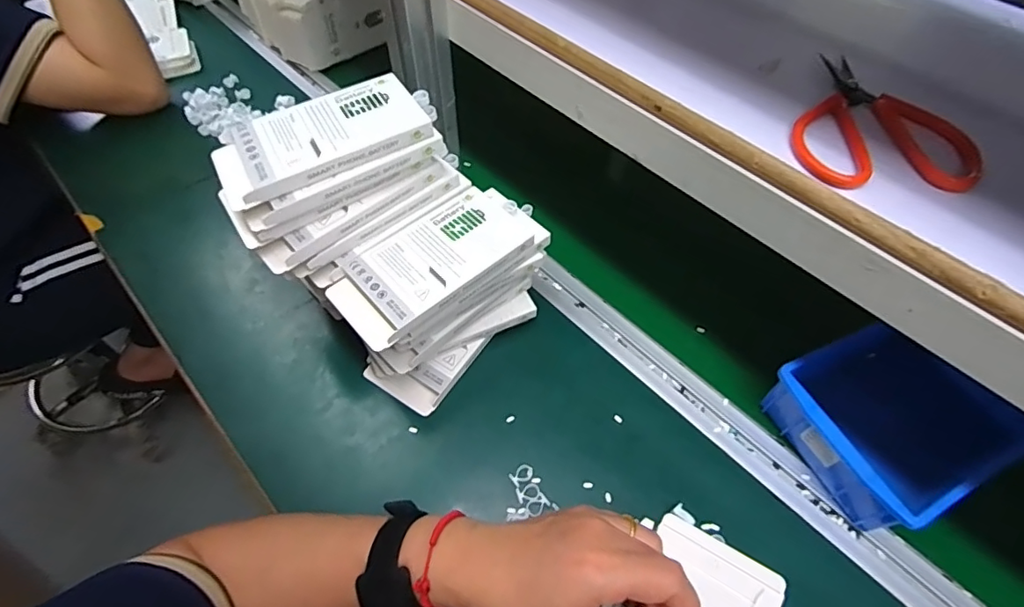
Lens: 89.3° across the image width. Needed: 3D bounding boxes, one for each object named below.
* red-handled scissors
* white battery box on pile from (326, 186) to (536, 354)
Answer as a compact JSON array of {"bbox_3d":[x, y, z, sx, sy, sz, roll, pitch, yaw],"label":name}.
[{"bbox_3d":[0.214,-0.116,0.316,0.092,0.013,0.119,2,56,0],"label":"red-handled scissors"},{"bbox_3d":[-0.065,-0.034,0.412,0.155,0.016,0.080,-37,64,-24],"label":"white battery box on pile"}]

